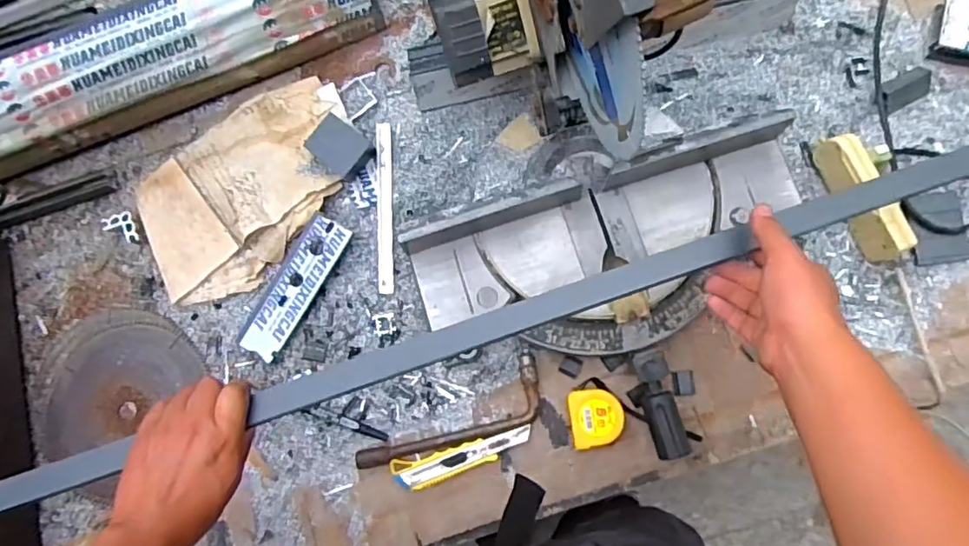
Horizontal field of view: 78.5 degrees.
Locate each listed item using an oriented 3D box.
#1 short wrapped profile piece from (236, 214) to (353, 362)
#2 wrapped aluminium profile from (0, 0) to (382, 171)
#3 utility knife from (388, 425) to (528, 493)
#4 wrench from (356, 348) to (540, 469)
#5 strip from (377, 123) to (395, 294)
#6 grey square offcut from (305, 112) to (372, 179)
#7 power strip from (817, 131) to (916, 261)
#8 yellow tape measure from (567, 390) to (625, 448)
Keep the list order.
[{"bbox_3d":[-0.260,0.017,0.804,0.064,0.026,0.203,30,85,8],"label":"short wrapped profile piece"},{"bbox_3d":[-0.654,-0.220,0.828,1.050,0.124,0.125,-23,80,0],"label":"wrapped aluminium profile"},{"bbox_3d":[-0.028,0.235,0.749,0.178,0.020,0.040,-15,81,2],"label":"utility knife"},{"bbox_3d":[-0.036,0.195,0.752,0.256,0.019,0.074,-31,80,-1],"label":"wrench"},{"bbox_3d":[-0.139,-0.092,0.822,0.021,0.006,0.237,-3,81,4],"label":"strip"},{"bbox_3d":[-0.197,-0.172,0.800,0.070,0.005,0.061,40,97,-7],"label":"grey square offcut"},{"bbox_3d":[0.475,-0.096,0.749,0.044,0.060,0.170,-24,80,0],"label":"power strip"},{"bbox_3d":[0.138,0.179,0.735,0.063,0.034,0.067,-6,81,3],"label":"yellow tape measure"}]

